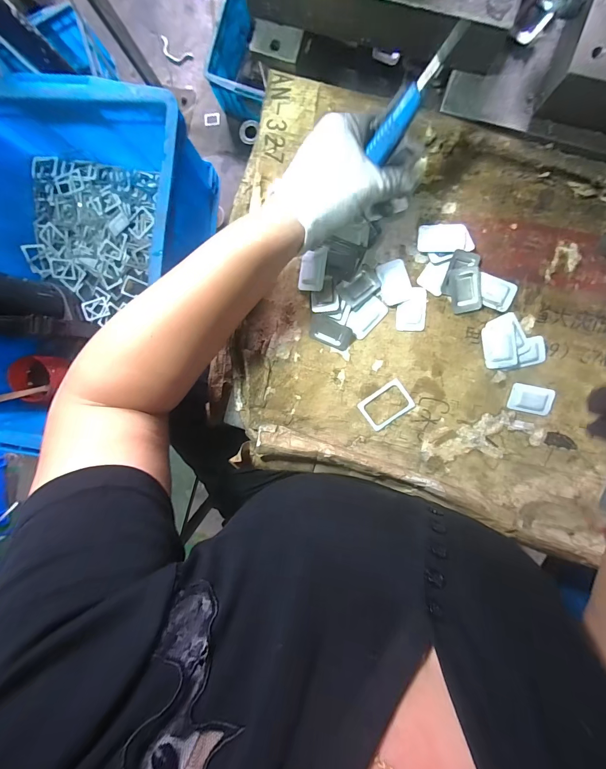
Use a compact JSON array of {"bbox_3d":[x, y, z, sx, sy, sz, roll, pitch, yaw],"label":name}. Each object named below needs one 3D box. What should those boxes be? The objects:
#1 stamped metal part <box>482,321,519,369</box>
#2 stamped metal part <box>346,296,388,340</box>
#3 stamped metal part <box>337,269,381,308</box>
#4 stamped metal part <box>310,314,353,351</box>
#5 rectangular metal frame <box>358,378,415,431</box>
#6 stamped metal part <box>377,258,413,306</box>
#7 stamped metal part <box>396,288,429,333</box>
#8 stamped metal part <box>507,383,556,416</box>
[{"bbox_3d":[0.186,-0.036,0.304,0.027,0.005,0.042,-9,96,27],"label":"stamped metal part"},{"bbox_3d":[0.062,-0.066,0.314,0.025,0.004,0.040,43,98,-1],"label":"stamped metal part"},{"bbox_3d":[0.054,-0.094,0.306,0.039,0.009,0.024,-36,93,8],"label":"stamped metal part"},{"bbox_3d":[0.027,-0.052,0.319,0.042,0.007,0.025,23,98,2],"label":"stamped metal part"},{"bbox_3d":[0.084,0.021,0.327,0.049,0.004,0.036,-37,92,8],"label":"rectangular metal frame"},{"bbox_3d":[0.087,-0.098,0.306,0.027,0.004,0.040,-19,95,7],"label":"stamped metal part"},{"bbox_3d":[0.104,-0.072,0.308,0.027,0.004,0.041,3,97,5],"label":"stamped metal part"},{"bbox_3d":[0.222,0.015,0.313,0.039,0.004,0.026,11,98,4],"label":"stamped metal part"}]

